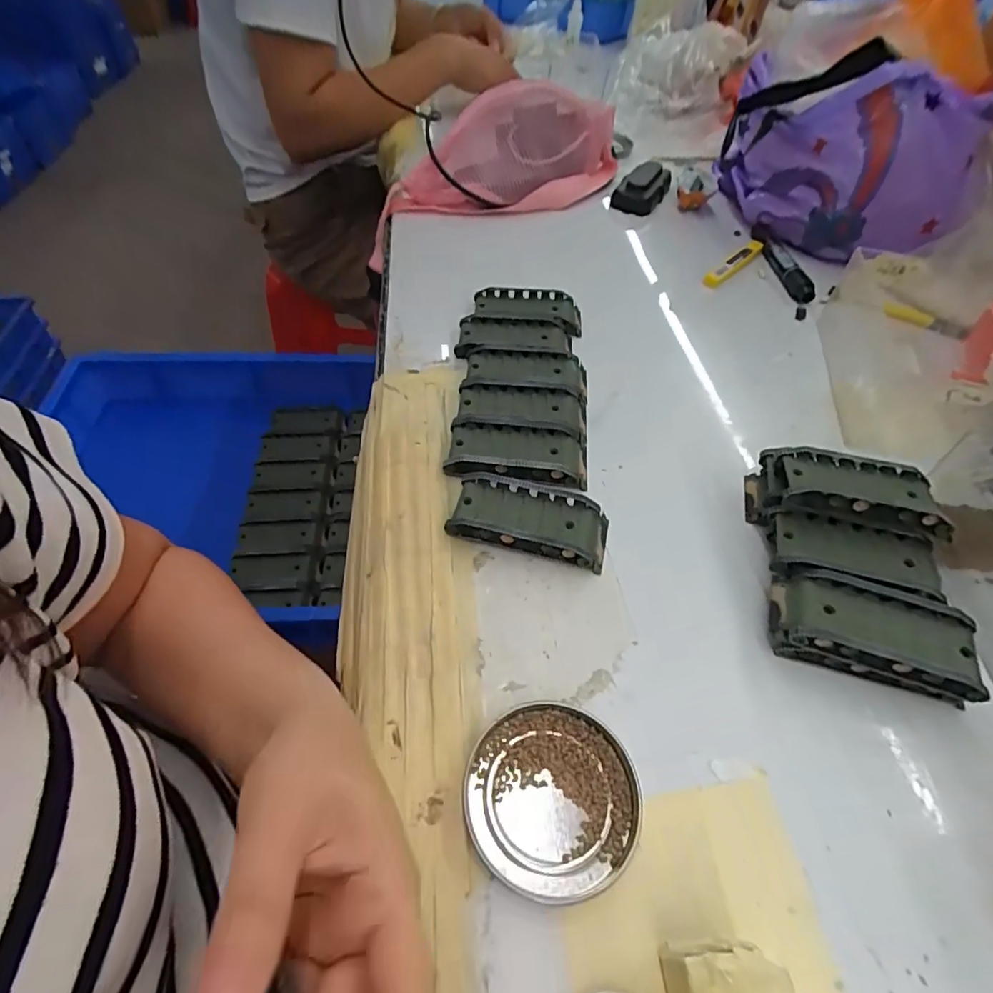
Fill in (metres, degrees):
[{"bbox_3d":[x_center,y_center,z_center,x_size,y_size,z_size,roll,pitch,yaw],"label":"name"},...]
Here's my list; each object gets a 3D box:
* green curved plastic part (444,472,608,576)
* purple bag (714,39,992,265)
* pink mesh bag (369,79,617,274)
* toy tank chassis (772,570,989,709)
[{"bbox_3d":[0.022,0.012,0.334,0.096,0.019,0.047,12,53,8],"label":"green curved plastic part"},{"bbox_3d":[0.353,-0.344,0.535,0.241,0.149,0.102,28,57,18],"label":"purple bag"},{"bbox_3d":[0.006,-0.399,0.626,0.318,0.111,0.145,-7,53,-10],"label":"pink mesh bag"},{"bbox_3d":[0.202,0.073,0.287,0.096,0.035,0.046,18,54,12],"label":"toy tank chassis"}]

